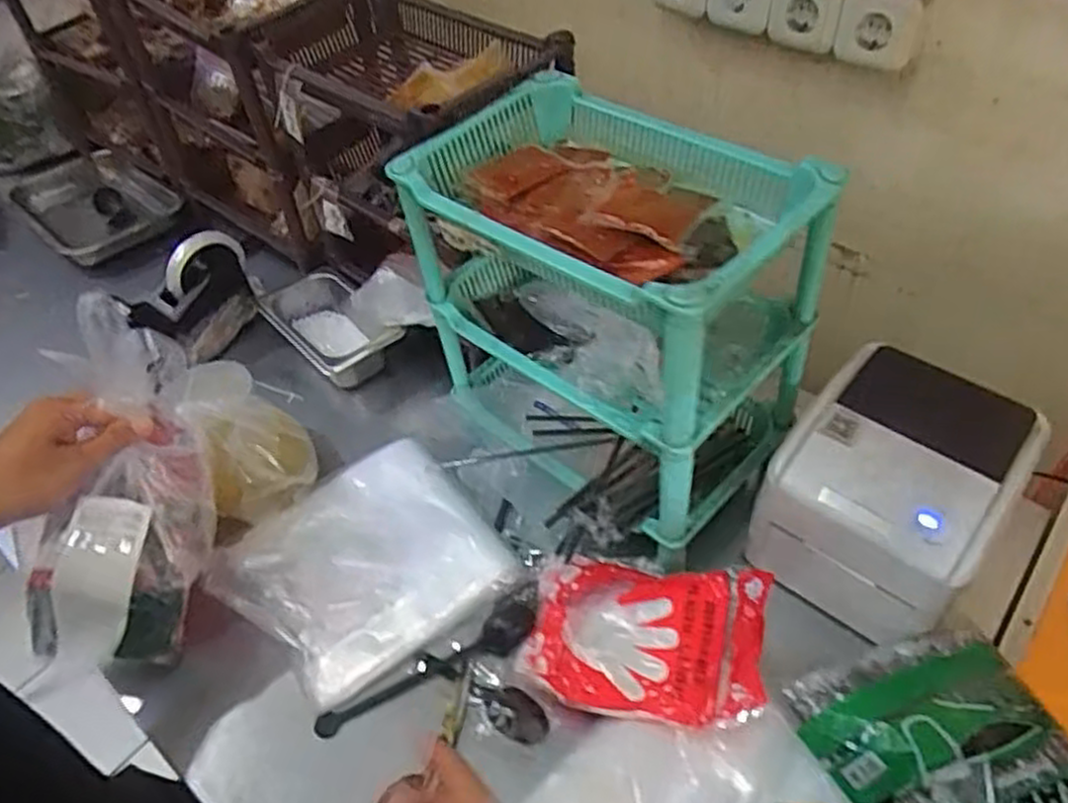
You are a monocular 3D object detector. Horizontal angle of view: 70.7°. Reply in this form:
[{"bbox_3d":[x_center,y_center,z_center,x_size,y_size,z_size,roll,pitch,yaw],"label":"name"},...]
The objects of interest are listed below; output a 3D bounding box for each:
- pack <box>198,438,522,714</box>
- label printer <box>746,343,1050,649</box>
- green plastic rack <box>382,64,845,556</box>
[{"bbox_3d":[-0.163,0.147,0.704,0.228,0.037,0.211,-32,57,-21],"label":"pack"},{"bbox_3d":[0.310,0.079,0.660,0.169,0.147,0.192,32,57,28],"label":"label printer"},{"bbox_3d":[0.058,-0.075,0.687,0.308,0.314,0.190,34,58,29],"label":"green plastic rack"}]

